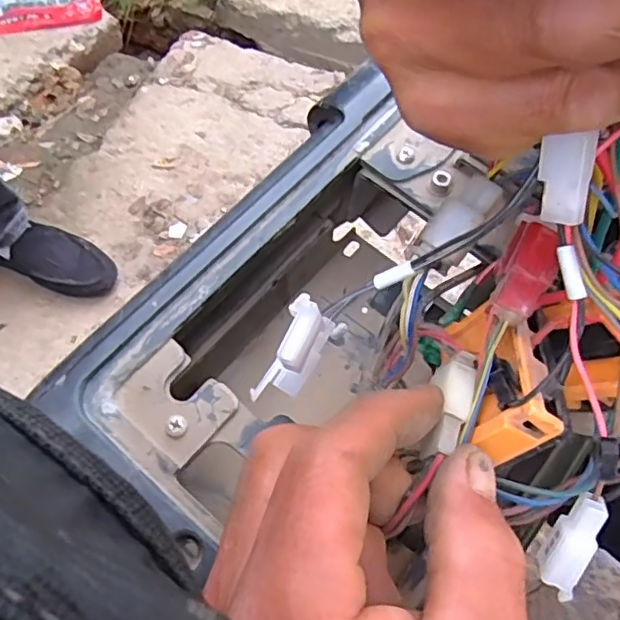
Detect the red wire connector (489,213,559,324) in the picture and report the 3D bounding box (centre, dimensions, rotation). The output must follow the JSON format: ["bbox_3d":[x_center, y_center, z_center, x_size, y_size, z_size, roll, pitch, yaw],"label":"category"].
[{"bbox_3d":[0.068,-0.012,0.186,0.015,0.007,0.034,19,84,10],"label":"red wire connector"}]

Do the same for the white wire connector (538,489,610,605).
[{"bbox_3d":[0.080,0.071,0.182,0.012,0.034,0.010,19,18,10],"label":"white wire connector"}]

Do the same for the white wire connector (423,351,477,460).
[{"bbox_3d":[0.044,0.029,0.186,0.013,0.006,0.035,18,71,9],"label":"white wire connector"}]

